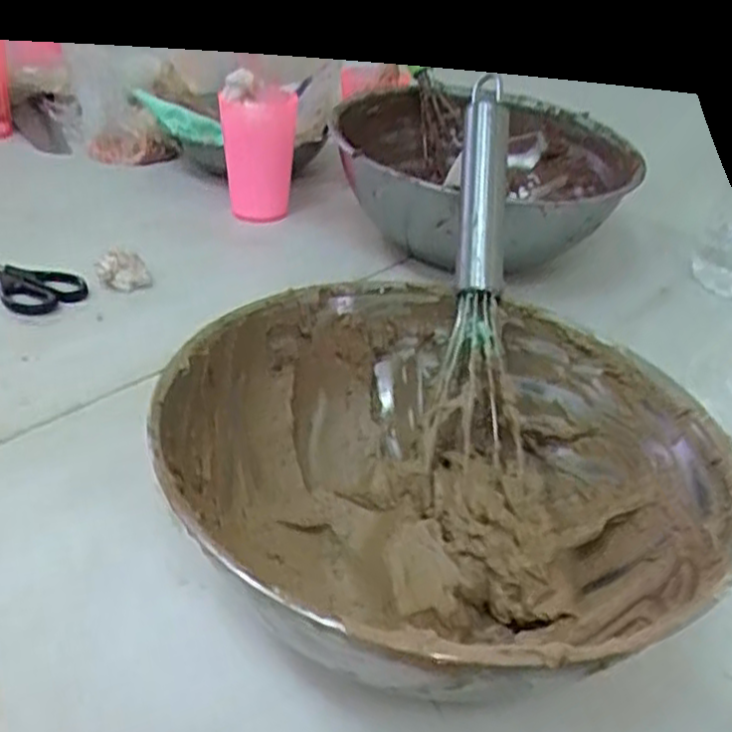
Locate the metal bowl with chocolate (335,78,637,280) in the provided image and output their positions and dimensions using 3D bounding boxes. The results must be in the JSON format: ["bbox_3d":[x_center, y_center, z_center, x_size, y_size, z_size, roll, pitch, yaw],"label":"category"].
[{"bbox_3d":[0.090,-0.150,0.648,0.226,0.091,0.204,4,33,-3],"label":"metal bowl with chocolate"}]

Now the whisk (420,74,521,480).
[{"bbox_3d":[0.059,-0.051,0.420,0.044,0.047,0.214,5,77,-2],"label":"whisk"}]

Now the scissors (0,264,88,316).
[{"bbox_3d":[-0.288,-0.073,0.591,0.170,0.013,0.049,19,36,19],"label":"scissors"}]

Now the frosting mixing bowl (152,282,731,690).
[{"bbox_3d":[0.030,0.055,0.359,0.231,0.097,0.226,4,33,-3],"label":"frosting mixing bowl"}]

